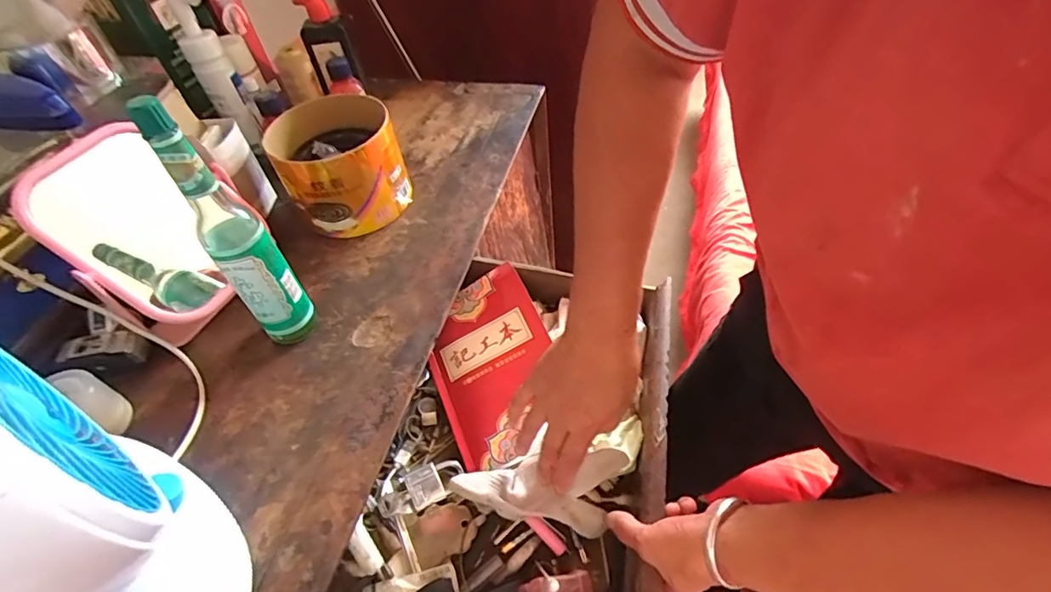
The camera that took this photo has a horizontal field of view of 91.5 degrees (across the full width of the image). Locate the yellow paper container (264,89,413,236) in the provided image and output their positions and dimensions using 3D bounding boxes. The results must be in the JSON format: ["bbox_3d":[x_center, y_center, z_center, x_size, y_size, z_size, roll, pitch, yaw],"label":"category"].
[{"bbox_3d":[-0.214,-0.152,0.605,0.131,0.109,0.127,-23,51,-14],"label":"yellow paper container"}]

